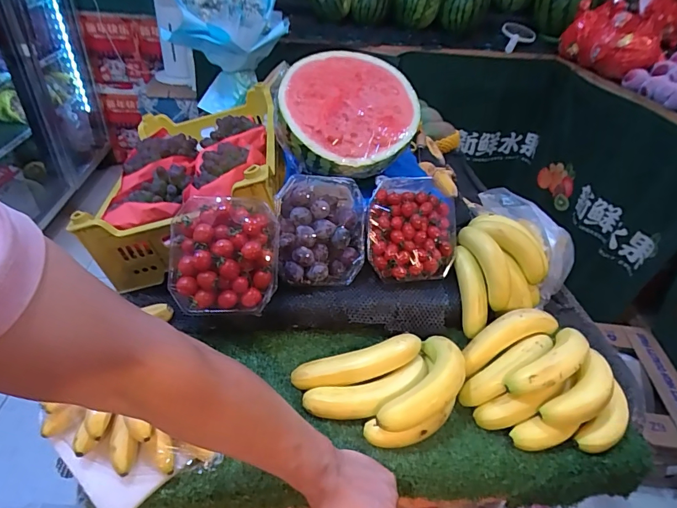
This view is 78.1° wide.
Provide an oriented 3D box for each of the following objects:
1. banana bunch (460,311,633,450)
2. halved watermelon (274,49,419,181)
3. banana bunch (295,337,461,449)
[{"bbox_3d":[0.265,0.158,0.550,0.194,0.083,0.163,3,38,-4],"label":"banana bunch"},{"bbox_3d":[0.016,-0.218,0.666,0.210,0.108,0.212,19,71,0],"label":"halved watermelon"},{"bbox_3d":[0.058,0.164,0.519,0.207,0.063,0.123,-5,39,-14],"label":"banana bunch"}]

